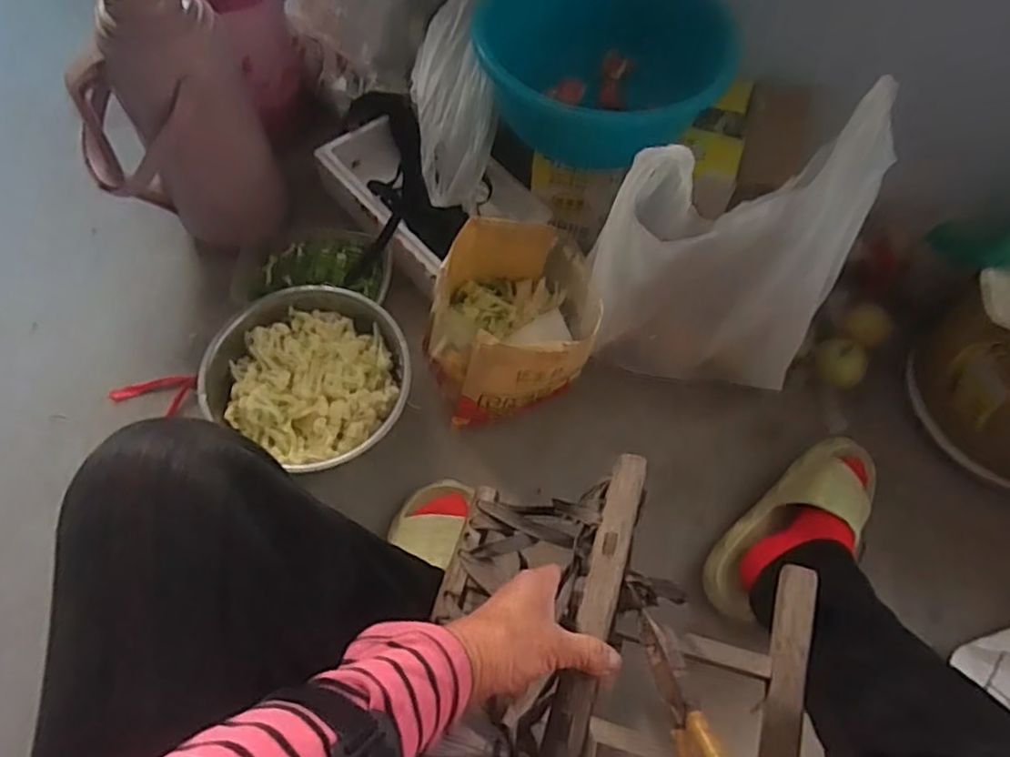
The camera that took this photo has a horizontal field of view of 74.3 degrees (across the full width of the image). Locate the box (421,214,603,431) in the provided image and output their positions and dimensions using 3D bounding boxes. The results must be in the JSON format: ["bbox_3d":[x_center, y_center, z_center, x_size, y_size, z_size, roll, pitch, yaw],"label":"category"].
[{"bbox_3d":[0.005,-0.060,0.820,0.182,0.204,0.175,2,62,-3],"label":"box"}]

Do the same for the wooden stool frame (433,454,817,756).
[{"bbox_3d":[0.094,0.225,0.530,0.319,0.191,0.260,16,62,5],"label":"wooden stool frame"}]

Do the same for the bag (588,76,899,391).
[{"bbox_3d":[0.236,-0.125,0.753,0.273,0.347,0.145,-1,62,-4],"label":"bag"}]

